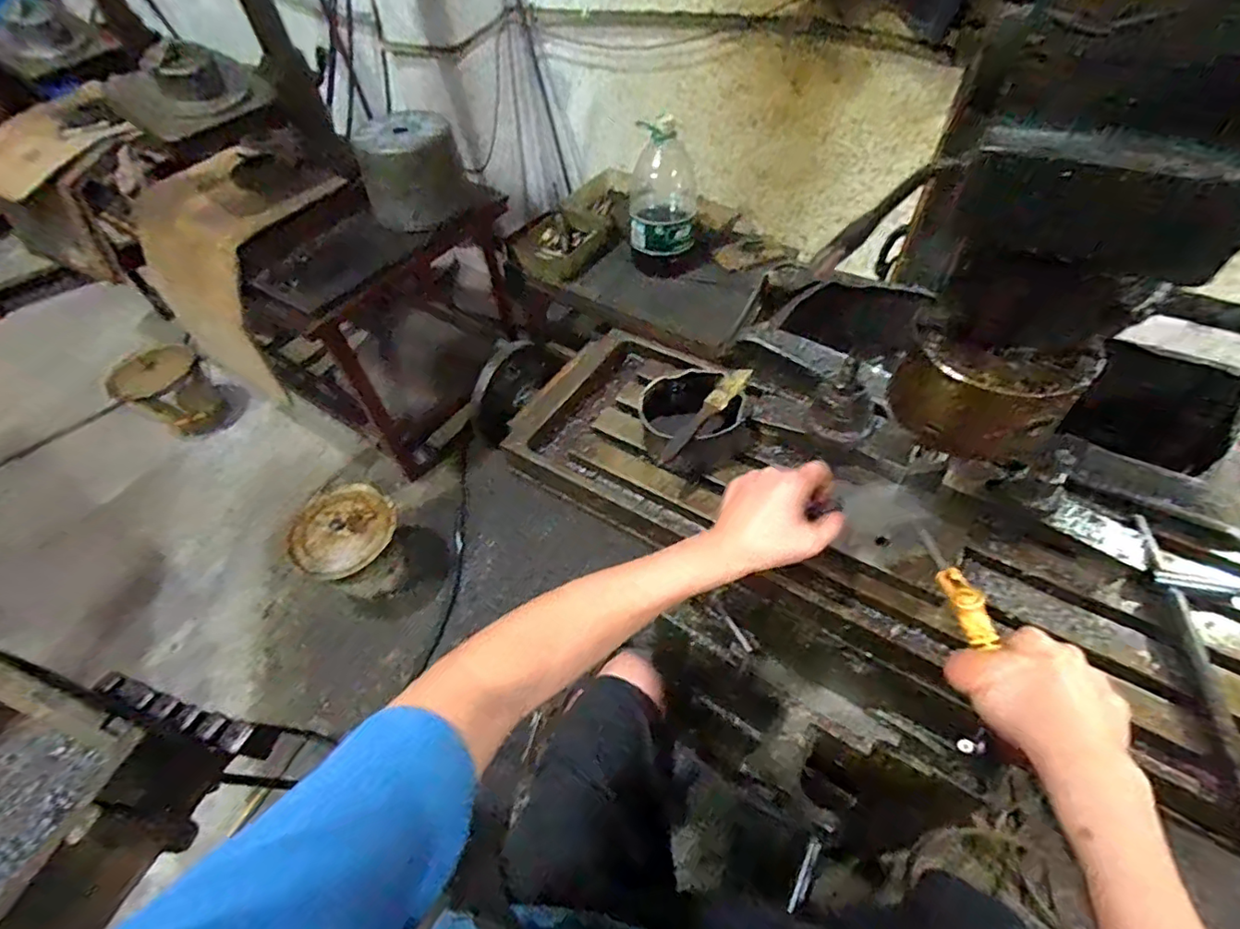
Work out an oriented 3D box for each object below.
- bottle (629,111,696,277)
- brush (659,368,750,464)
[{"bbox_3d":[0.111,-0.686,1.469,0.167,0.383,0.137,3,53,6],"label":"bottle"},{"bbox_3d":[0.089,-0.052,0.573,0.024,0.011,0.146,29,60,24],"label":"brush"}]

